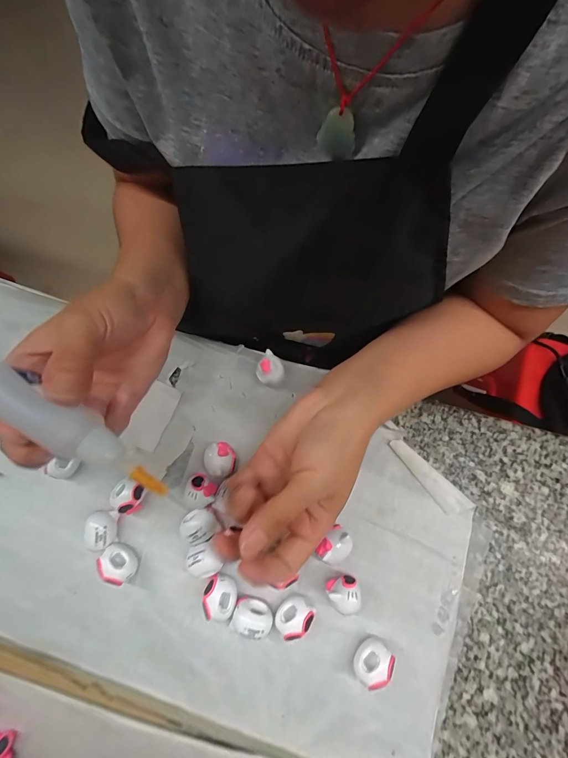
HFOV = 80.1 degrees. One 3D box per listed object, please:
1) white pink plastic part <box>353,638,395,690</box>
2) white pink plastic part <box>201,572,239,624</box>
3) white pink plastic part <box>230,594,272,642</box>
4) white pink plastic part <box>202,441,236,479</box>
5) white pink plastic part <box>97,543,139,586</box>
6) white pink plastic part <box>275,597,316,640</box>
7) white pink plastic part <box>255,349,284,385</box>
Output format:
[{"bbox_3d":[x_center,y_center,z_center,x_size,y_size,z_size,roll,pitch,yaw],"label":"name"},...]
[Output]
[{"bbox_3d":[0.055,0.177,0.212,0.018,0.022,0.024,36,74,11],"label":"white pink plastic part"},{"bbox_3d":[-0.041,0.143,0.222,0.021,0.018,0.026,15,71,5],"label":"white pink plastic part"},{"bbox_3d":[-0.020,0.153,0.219,0.025,0.022,0.019,17,72,5],"label":"white pink plastic part"},{"bbox_3d":[-0.047,0.060,0.250,0.022,0.018,0.024,0,71,0],"label":"white pink plastic part"},{"bbox_3d":[-0.111,0.125,0.229,0.024,0.019,0.020,39,75,12],"label":"white pink plastic part"},{"bbox_3d":[0.007,0.153,0.220,0.024,0.022,0.020,-41,76,-13],"label":"white pink plastic part"},{"bbox_3d":[-0.011,-0.005,0.269,0.021,0.026,0.022,0,71,0],"label":"white pink plastic part"}]

